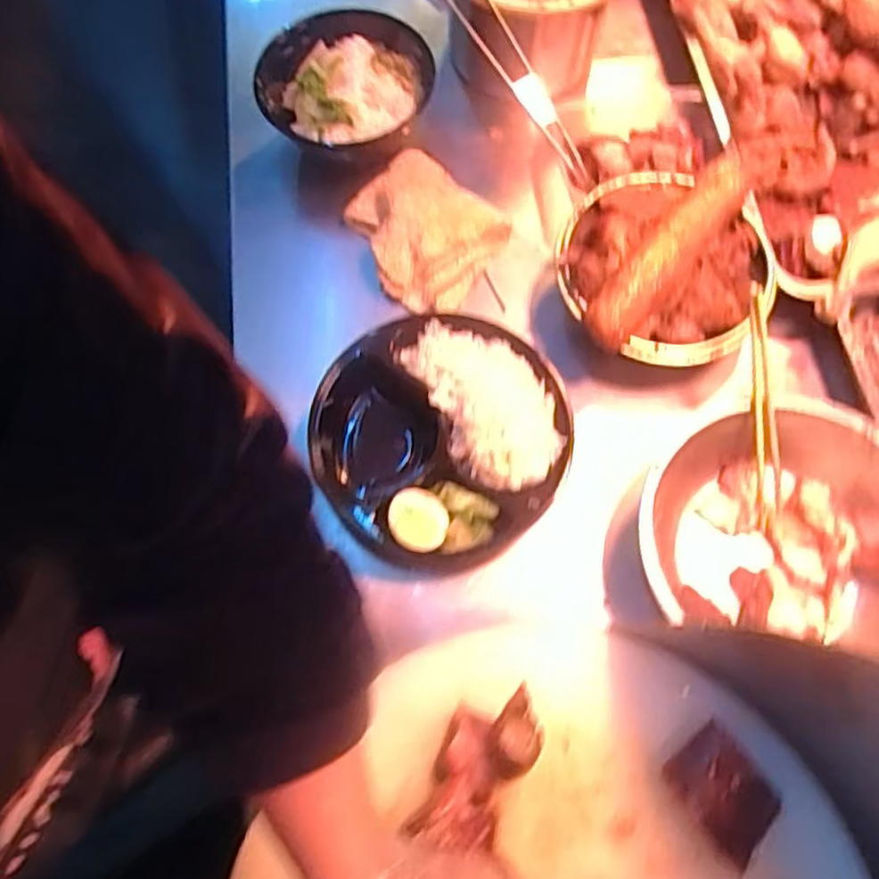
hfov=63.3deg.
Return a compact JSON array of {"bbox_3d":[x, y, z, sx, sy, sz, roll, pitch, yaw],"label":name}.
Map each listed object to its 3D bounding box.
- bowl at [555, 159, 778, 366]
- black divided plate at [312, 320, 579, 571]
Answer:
[{"bbox_3d":[0.192,-0.156,0.609,0.180,0.066,0.190,1,69,2],"label":"bowl"},{"bbox_3d":[0.003,-0.004,0.594,0.212,0.054,0.203,-1,69,1],"label":"black divided plate"}]

